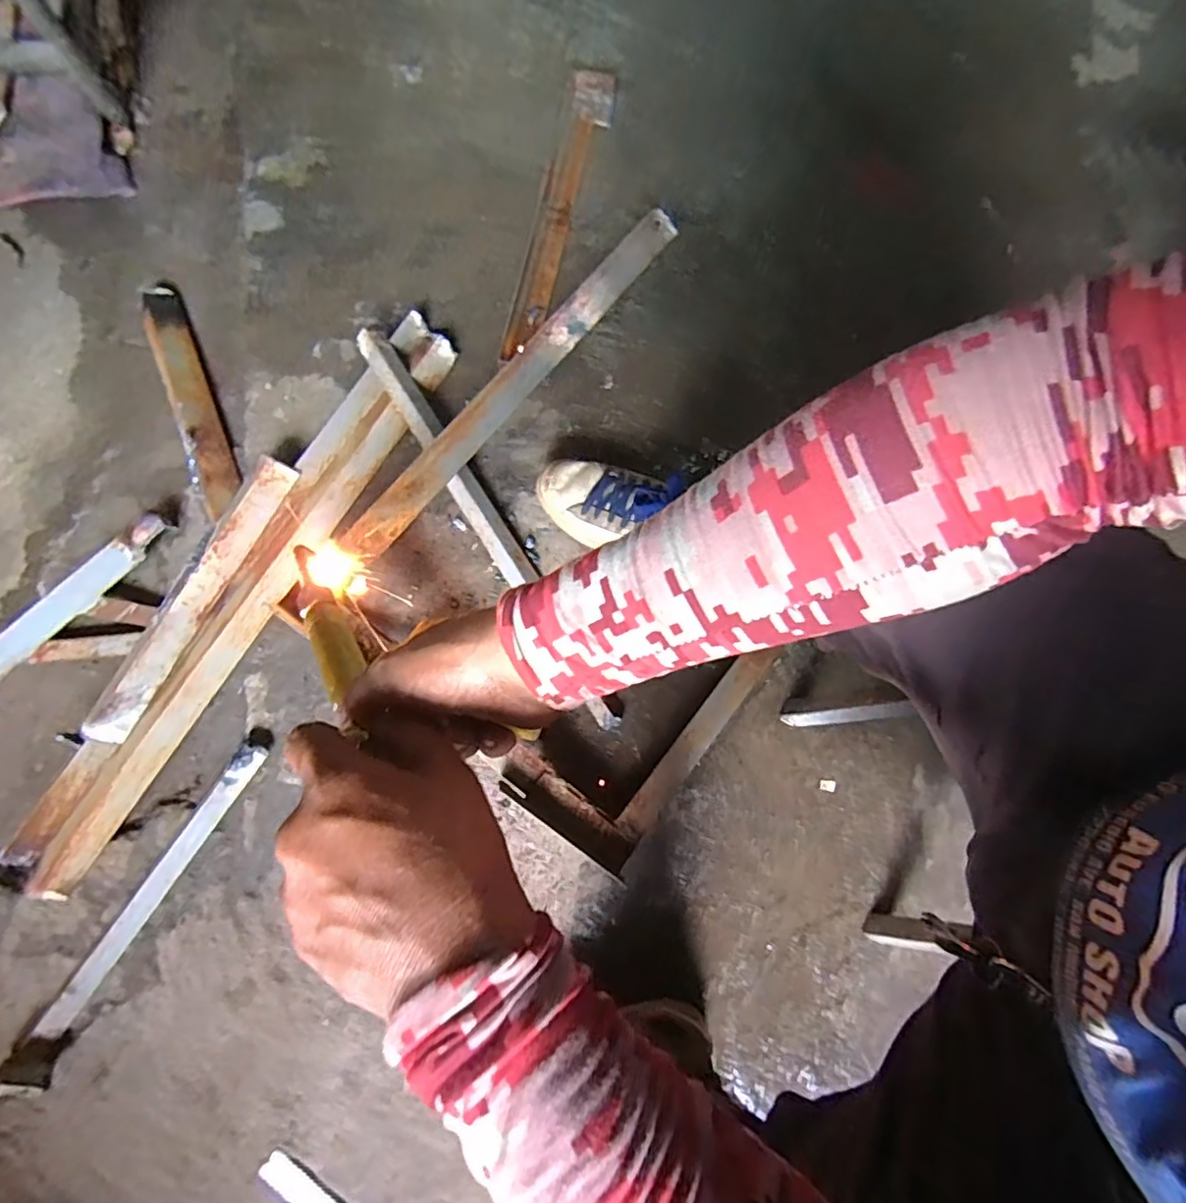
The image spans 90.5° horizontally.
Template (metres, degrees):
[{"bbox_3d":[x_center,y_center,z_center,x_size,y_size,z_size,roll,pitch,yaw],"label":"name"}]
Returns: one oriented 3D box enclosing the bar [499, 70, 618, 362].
[{"bbox_3d":[-0.047,-0.533,0.806,0.059,0.033,0.453,13,80,1],"label":"bar"}]

